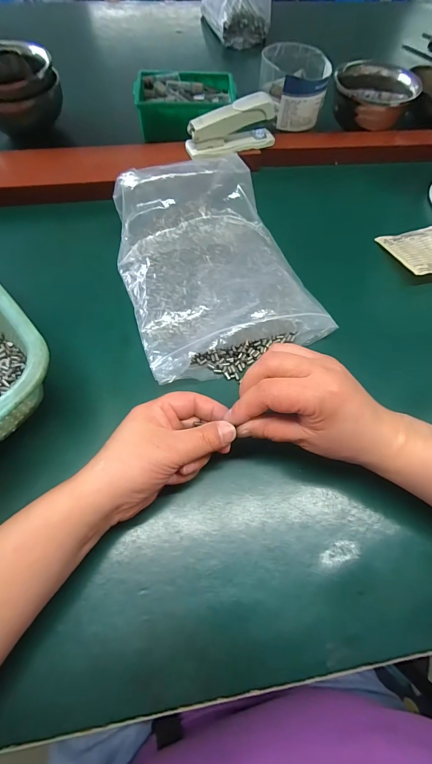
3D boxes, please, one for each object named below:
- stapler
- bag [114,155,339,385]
[{"bbox_3d":[0.020,-0.338,0.447,0.118,0.054,0.028,-17,65,-11],"label":"stapler"},{"bbox_3d":[-0.006,-0.130,0.357,0.187,0.061,0.240,-19,66,-12],"label":"bag"}]

